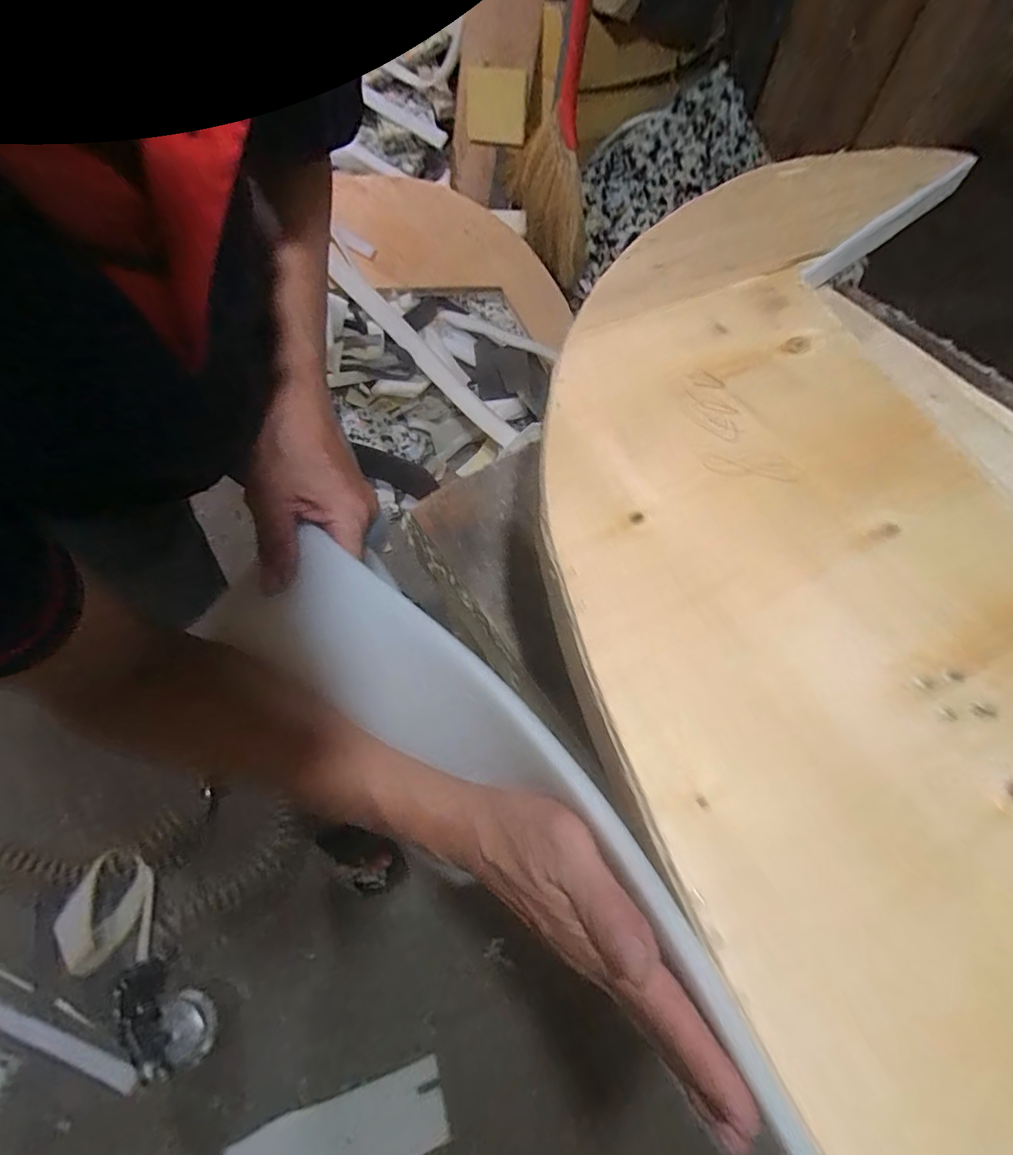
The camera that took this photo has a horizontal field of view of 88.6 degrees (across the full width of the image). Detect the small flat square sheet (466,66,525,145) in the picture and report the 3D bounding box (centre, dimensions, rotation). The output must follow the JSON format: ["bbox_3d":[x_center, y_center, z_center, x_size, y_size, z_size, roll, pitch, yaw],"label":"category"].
[{"bbox_3d":[-0.033,-1.258,1.388,0.188,0.148,0.012,28,46,26],"label":"small flat square sheet"}]

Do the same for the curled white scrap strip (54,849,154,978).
[{"bbox_3d":[-0.677,0.562,0.883,0.135,0.062,0.182,-14,62,-11],"label":"curled white scrap strip"}]

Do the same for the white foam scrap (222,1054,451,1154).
[{"bbox_3d":[-0.253,0.836,0.766,0.317,0.033,0.103,-15,62,-11],"label":"white foam scrap"}]

